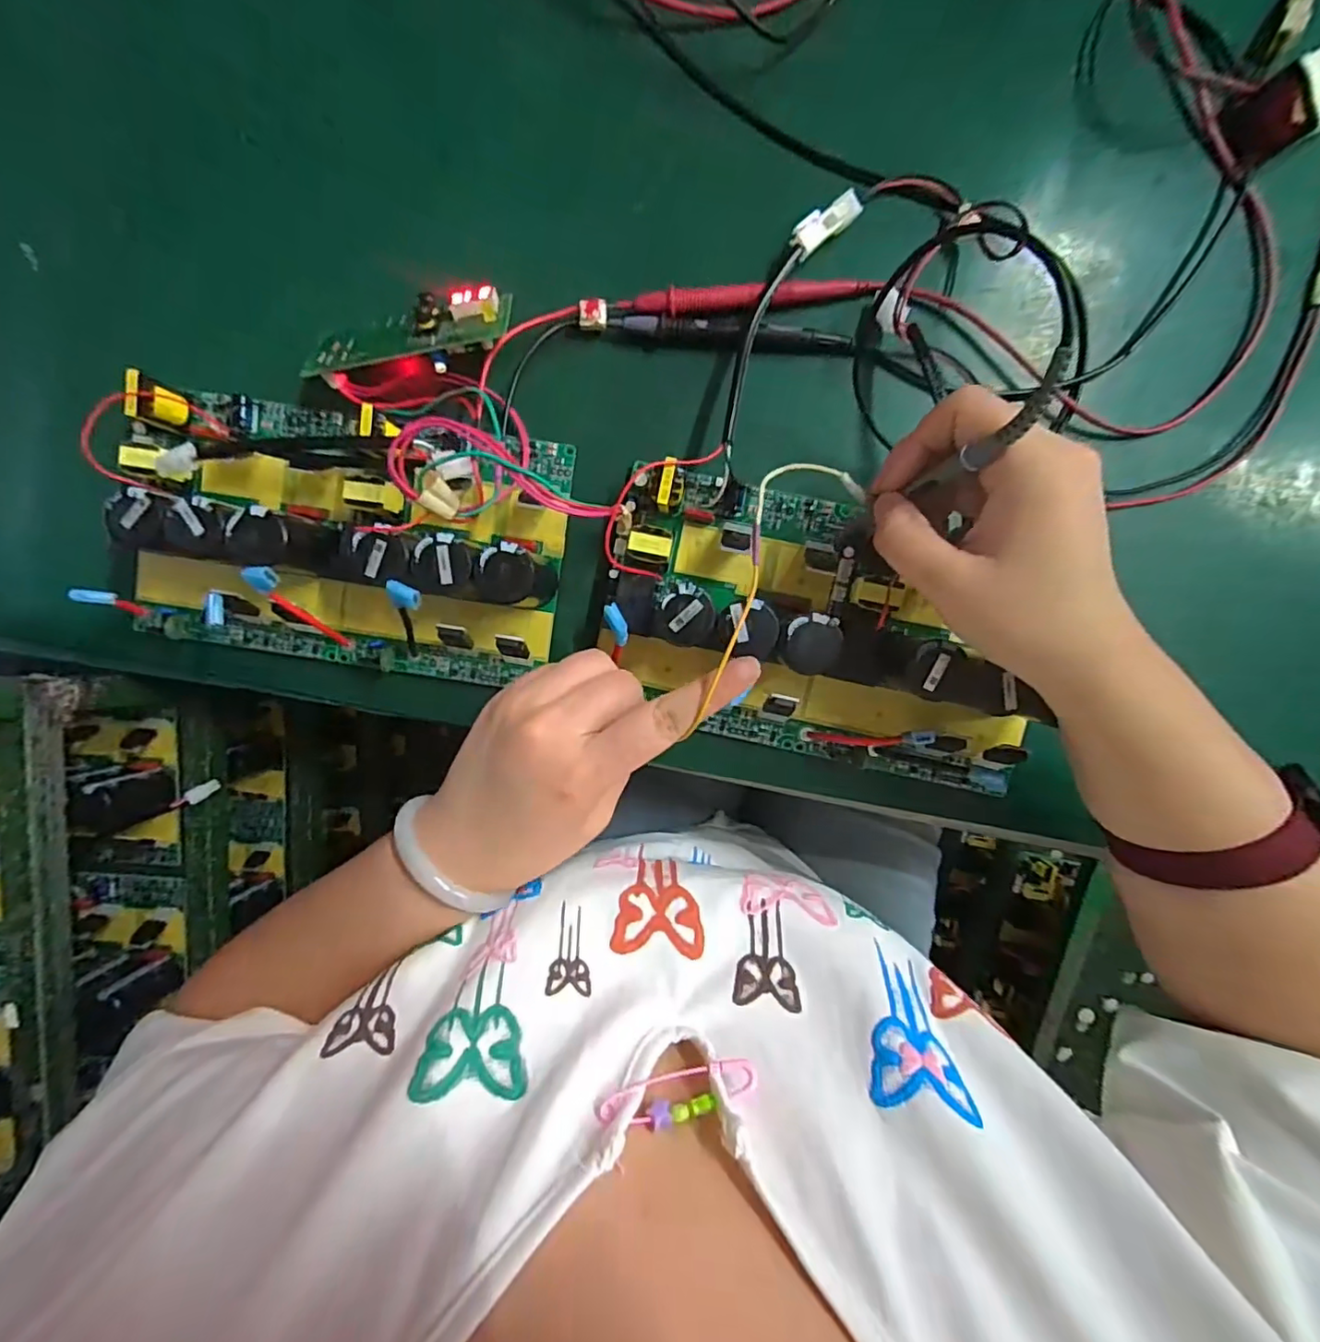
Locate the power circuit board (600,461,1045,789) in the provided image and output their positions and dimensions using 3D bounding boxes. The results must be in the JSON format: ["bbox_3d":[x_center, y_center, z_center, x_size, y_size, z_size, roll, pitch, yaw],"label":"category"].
[{"bbox_3d":[0.091,-0.018,0.298,0.231,0.055,0.135,14,97,1],"label":"power circuit board"}]

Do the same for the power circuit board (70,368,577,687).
[{"bbox_3d":[-0.178,-0.074,0.303,0.244,0.056,0.148,9,97,2],"label":"power circuit board"}]

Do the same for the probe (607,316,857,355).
[{"bbox_3d":[0.038,-0.177,0.303,0.129,0.010,0.013,5,97,2],"label":"probe"}]

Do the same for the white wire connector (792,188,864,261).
[{"bbox_3d":[0.085,-0.229,0.295,0.039,0.013,0.015,-34,94,6],"label":"white wire connector"}]

